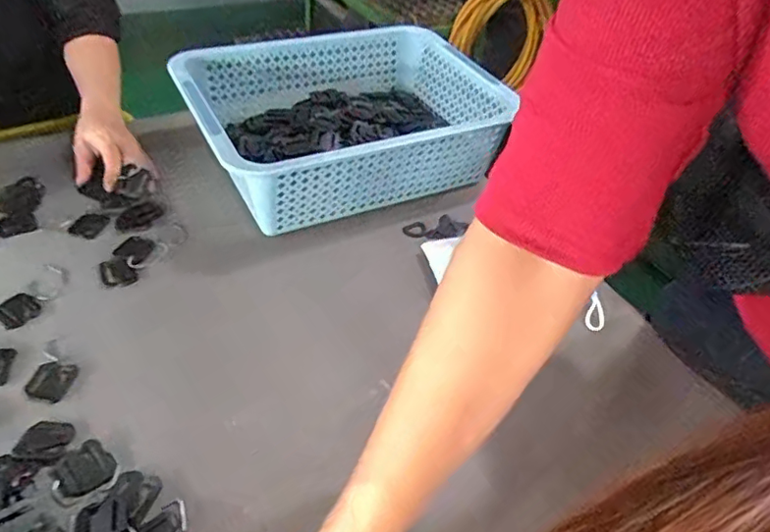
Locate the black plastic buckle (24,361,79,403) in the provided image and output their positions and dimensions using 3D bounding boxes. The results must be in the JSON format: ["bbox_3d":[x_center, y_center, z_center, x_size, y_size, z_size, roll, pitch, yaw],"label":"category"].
[{"bbox_3d":[-0.295,0.102,0.495,0.037,0.006,0.037,7,44,2],"label":"black plastic buckle"}]

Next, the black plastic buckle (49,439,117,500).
[{"bbox_3d":[-0.235,0.158,0.437,0.040,0.004,0.038,-29,54,-31],"label":"black plastic buckle"}]

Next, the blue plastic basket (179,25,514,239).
[{"bbox_3d":[-0.053,-0.196,0.755,0.396,0.114,0.286,-20,49,-24],"label":"blue plastic basket"}]

